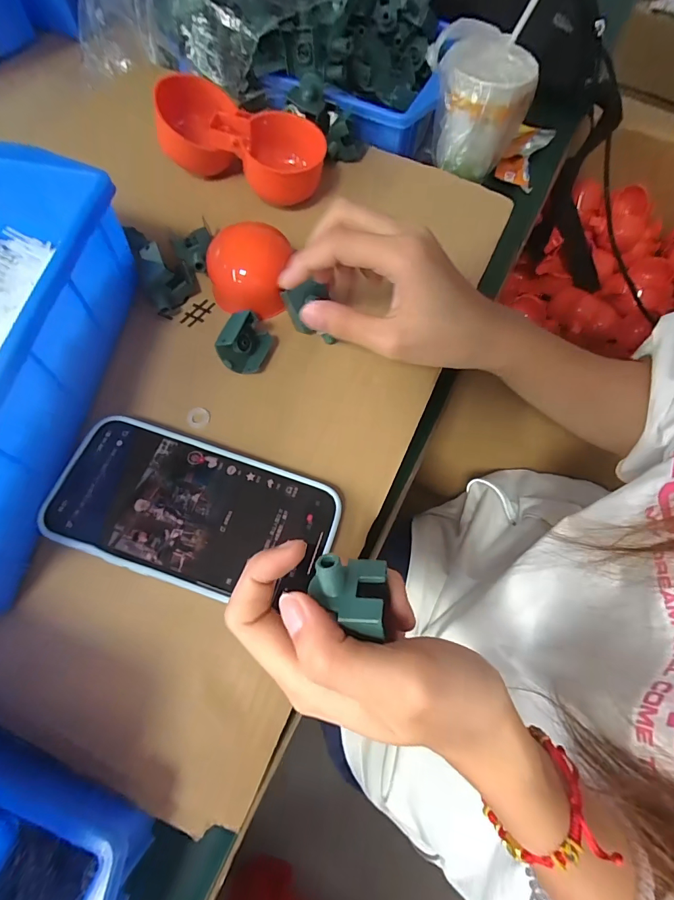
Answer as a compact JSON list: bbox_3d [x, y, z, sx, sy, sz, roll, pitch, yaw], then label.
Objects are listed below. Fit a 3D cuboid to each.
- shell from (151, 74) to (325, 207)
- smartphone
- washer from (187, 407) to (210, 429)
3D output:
[{"bbox_3d":[-0.070,-0.235,0.312,0.127,0.043,0.067,20,66,8],"label":"shell"},{"bbox_3d":[-0.077,0.033,0.222,0.146,0.015,0.075,17,66,7],"label":"smartphone"},{"bbox_3d":[-0.086,-0.020,0.252,0.013,0.004,0.014,0,65,-1],"label":"washer"}]

